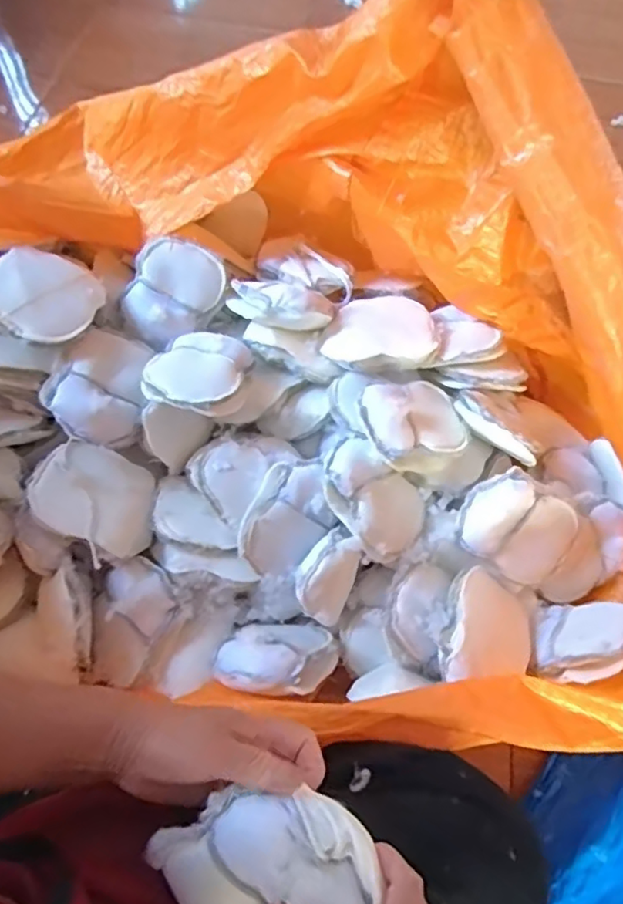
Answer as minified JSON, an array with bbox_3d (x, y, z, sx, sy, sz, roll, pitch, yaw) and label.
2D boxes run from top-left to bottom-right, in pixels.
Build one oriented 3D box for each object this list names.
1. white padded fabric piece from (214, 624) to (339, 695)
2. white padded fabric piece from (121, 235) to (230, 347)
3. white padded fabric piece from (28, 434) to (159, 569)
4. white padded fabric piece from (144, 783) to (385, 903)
[{"bbox_3d":[-0.042,0.283,0.815,0.178,0.054,0.123,-4,32,-41],"label":"white padded fabric piece"},{"bbox_3d":[-0.226,-0.259,0.941,0.133,0.063,0.174,32,64,13],"label":"white padded fabric piece"},{"bbox_3d":[-0.301,0.067,0.836,0.174,0.031,0.134,32,74,-20],"label":"white padded fabric piece"},{"bbox_3d":[-0.018,0.261,0.349,0.111,0.041,0.129,-33,68,-18],"label":"white padded fabric piece"}]

